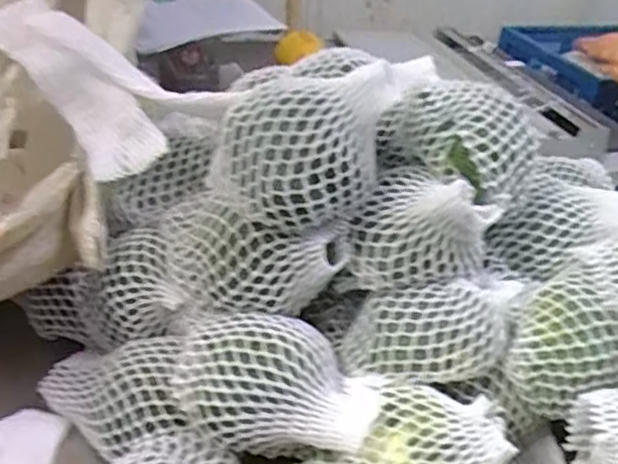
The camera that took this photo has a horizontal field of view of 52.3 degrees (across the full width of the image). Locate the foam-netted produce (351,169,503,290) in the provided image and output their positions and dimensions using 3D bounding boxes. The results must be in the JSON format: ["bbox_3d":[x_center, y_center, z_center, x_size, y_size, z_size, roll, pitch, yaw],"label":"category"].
[{"bbox_3d":[0.094,-0.002,0.540,0.102,0.086,0.091,26,39,27],"label":"foam-netted produce"}]

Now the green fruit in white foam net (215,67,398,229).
[{"bbox_3d":[-0.003,-0.069,0.514,0.146,0.101,0.097,2,34,-5],"label":"green fruit in white foam net"}]

